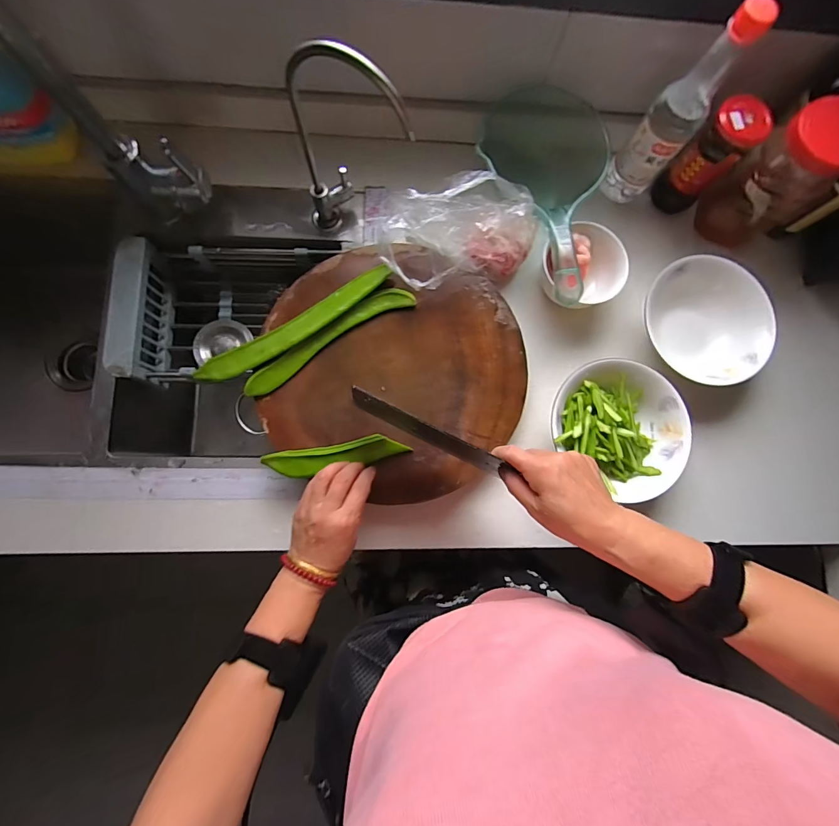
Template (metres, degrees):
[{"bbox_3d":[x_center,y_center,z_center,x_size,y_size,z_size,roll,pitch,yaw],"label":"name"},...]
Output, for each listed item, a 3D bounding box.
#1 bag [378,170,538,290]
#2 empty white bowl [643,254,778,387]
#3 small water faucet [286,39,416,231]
[{"bbox_3d":[0.054,-0.228,0.473,0.206,0.094,0.103,-17,83,-6],"label":"bag"},{"bbox_3d":[0.381,-0.123,0.524,0.169,0.059,0.153,45,81,3],"label":"empty white bowl"},{"bbox_3d":[-0.074,-0.272,0.431,0.128,0.252,0.055,39,81,2],"label":"small water faucet"}]

